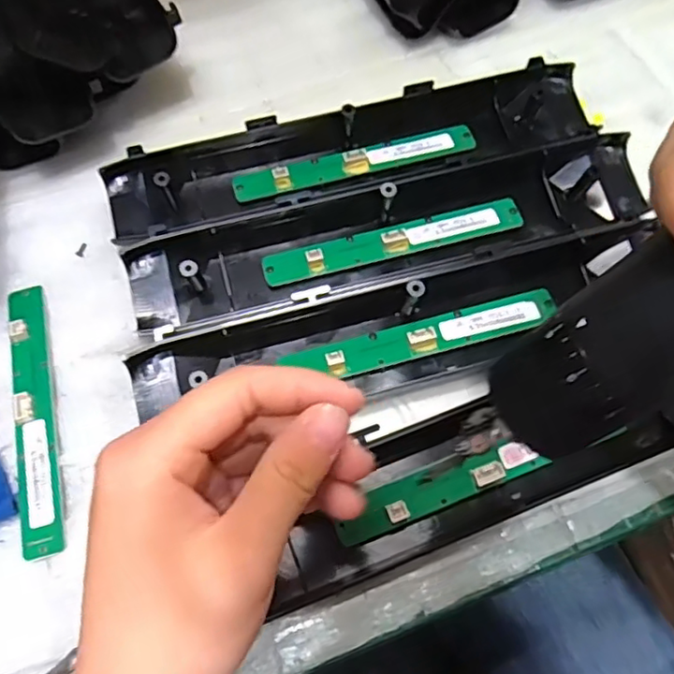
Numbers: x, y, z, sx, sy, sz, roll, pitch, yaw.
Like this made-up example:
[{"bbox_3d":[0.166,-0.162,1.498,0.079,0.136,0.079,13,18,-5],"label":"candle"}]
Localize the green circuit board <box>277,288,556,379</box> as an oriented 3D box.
[{"bbox_3d":[0.042,0.000,0.295,0.129,0.013,0.020,-14,66,-6],"label":"green circuit board"}]

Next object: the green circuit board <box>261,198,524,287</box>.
[{"bbox_3d":[0.029,-0.051,0.317,0.136,0.007,0.019,-13,66,-5],"label":"green circuit board"}]

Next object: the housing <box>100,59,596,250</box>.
[{"bbox_3d":[0.010,-0.103,0.342,0.274,0.025,0.058,-16,66,-6],"label":"housing"}]

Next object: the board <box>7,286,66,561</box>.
[{"bbox_3d":[-0.146,0.035,0.291,0.019,0.005,0.134,-15,66,-6],"label":"board"}]

